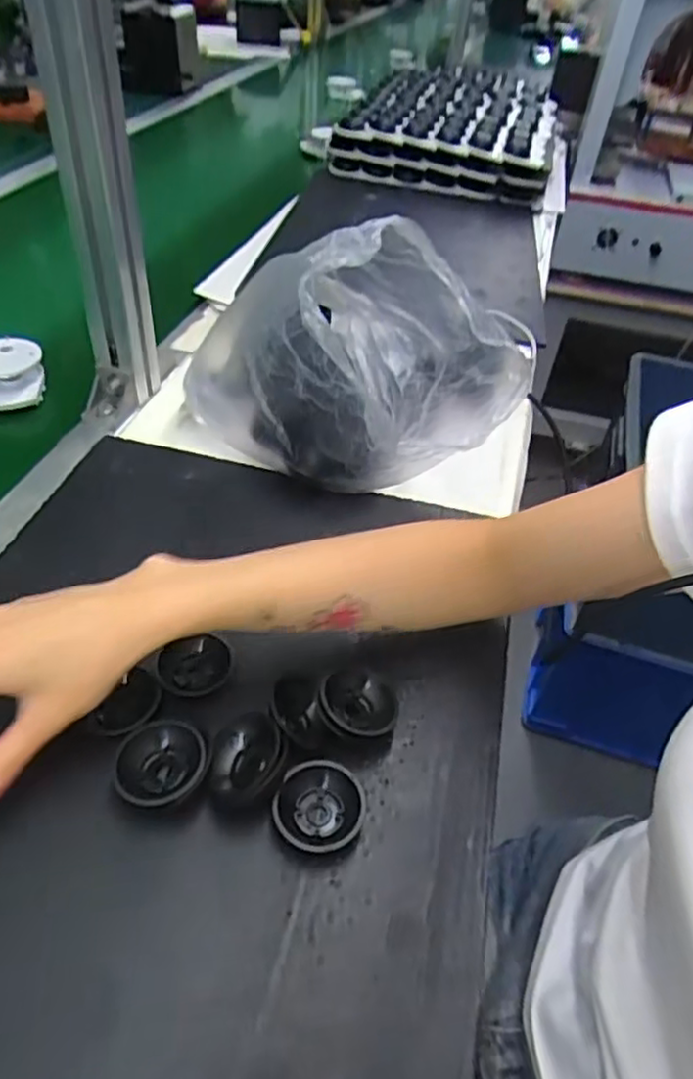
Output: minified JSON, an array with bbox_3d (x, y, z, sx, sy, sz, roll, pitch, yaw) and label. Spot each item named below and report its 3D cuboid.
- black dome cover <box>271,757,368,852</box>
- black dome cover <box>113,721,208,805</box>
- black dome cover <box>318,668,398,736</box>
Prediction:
[{"bbox_3d":[-0.015,0.145,0.367,0.047,0.017,0.047,15,41,8],"label":"black dome cover"},{"bbox_3d":[-0.101,0.125,0.370,0.048,0.017,0.046,3,40,-6],"label":"black dome cover"},{"bbox_3d":[0.007,0.102,0.410,0.046,0.020,0.041,2,40,-7],"label":"black dome cover"}]

